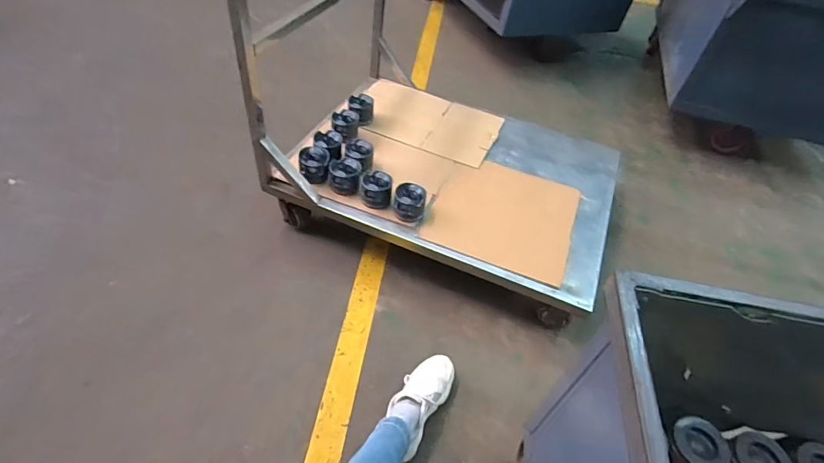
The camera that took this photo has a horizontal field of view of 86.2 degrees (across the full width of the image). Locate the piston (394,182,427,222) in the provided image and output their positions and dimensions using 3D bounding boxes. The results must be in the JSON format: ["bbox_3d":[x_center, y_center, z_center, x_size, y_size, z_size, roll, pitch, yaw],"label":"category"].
[{"bbox_3d":[-0.007,-0.080,1.263,0.091,0.080,0.088,8,48,0],"label":"piston"}]

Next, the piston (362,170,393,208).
[{"bbox_3d":[-0.105,-0.124,1.288,0.090,0.081,0.103,1,48,-6],"label":"piston"}]

